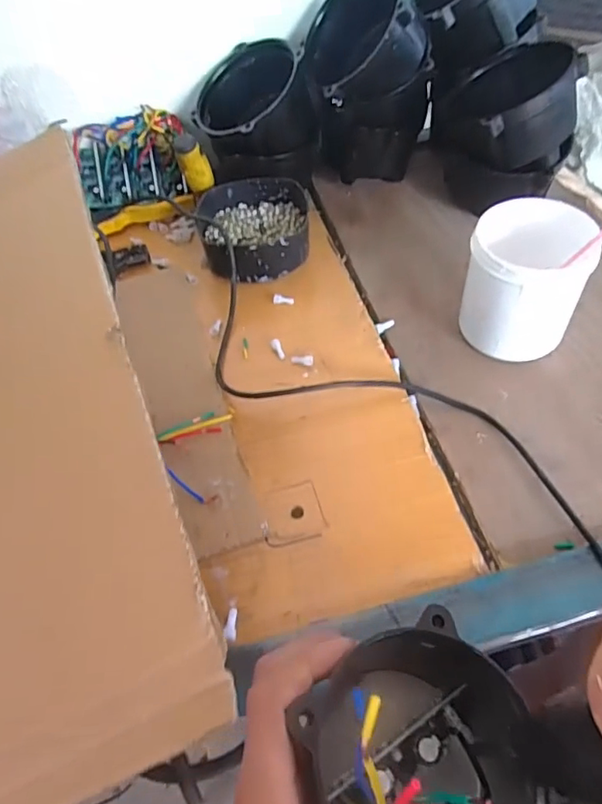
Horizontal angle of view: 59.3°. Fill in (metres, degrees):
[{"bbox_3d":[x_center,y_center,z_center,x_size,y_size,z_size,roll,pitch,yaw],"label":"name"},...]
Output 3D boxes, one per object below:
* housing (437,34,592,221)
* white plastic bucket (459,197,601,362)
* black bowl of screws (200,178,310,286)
[{"bbox_3d":[0.213,-0.276,0.568,0.120,0.152,0.116,-1,53,5],"label":"housing"},{"bbox_3d":[0.187,-0.096,0.451,0.096,0.117,0.084,21,58,20],"label":"white plastic bucket"},{"bbox_3d":[-0.048,-0.186,0.579,0.115,0.051,0.126,-3,53,3],"label":"black bowl of screws"}]

